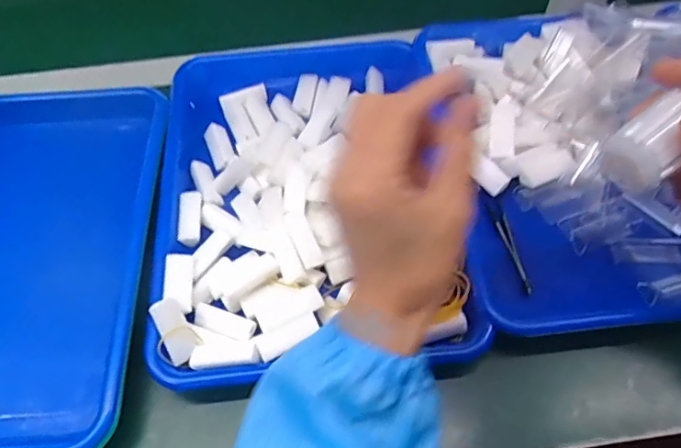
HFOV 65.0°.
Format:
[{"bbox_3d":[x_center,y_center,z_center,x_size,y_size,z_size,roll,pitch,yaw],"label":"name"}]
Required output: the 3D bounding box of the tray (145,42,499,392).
[{"bbox_3d":[-0.018,-0.034,0.458,0.258,0.035,0.327,-4,59,-1],"label":"tray"}]

